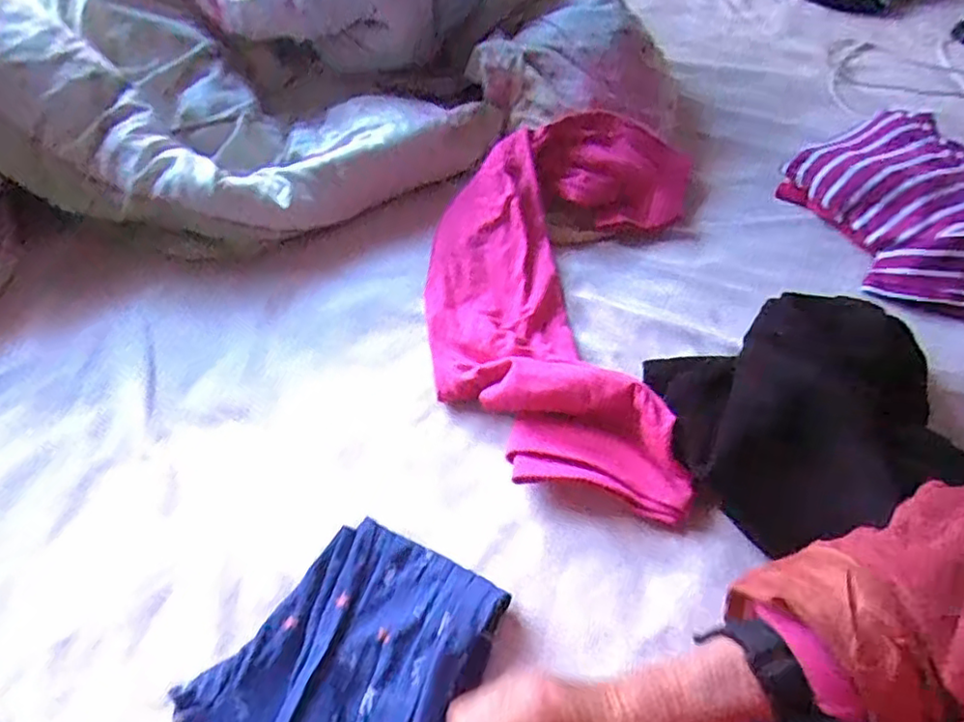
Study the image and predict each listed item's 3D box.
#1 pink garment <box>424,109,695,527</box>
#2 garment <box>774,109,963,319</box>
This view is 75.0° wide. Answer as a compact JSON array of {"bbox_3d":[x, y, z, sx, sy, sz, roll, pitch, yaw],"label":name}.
[{"bbox_3d":[0.080,-0.095,0.695,0.291,0.087,0.507,8,53,8],"label":"pink garment"},{"bbox_3d":[0.525,-0.170,0.739,0.257,0.081,0.313,-26,59,-17],"label":"garment"}]

